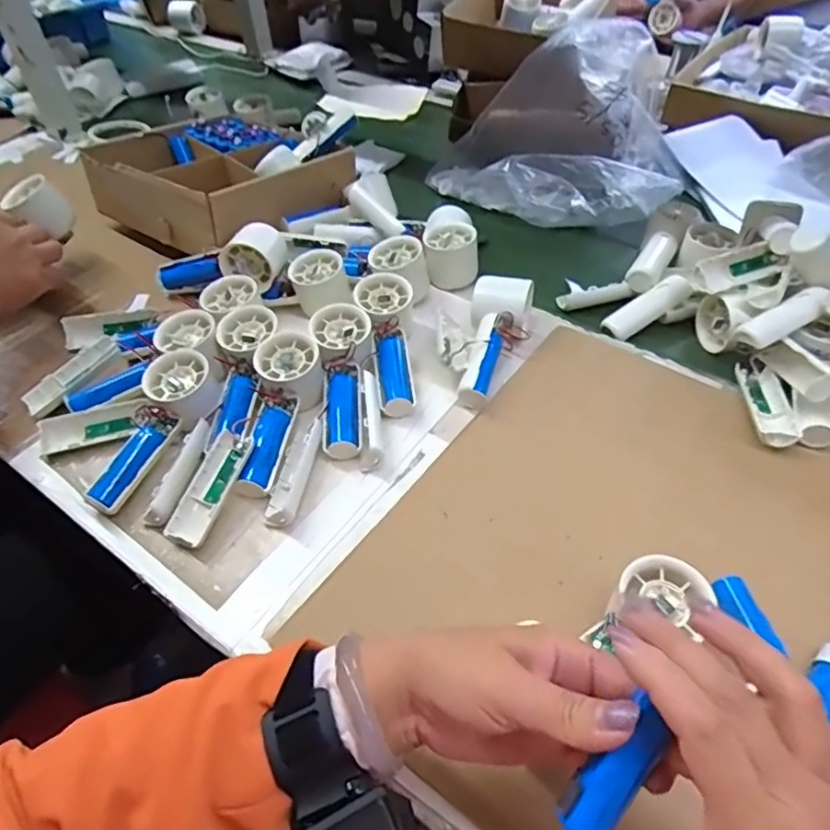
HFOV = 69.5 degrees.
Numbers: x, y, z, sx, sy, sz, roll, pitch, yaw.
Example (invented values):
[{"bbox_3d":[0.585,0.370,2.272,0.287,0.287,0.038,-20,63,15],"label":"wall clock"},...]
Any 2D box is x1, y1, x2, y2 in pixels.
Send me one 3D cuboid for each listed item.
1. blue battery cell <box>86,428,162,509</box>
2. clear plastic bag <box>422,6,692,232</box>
[{"bbox_3d":[-0.241,0.043,0.501,0.023,0.024,0.071,16,51,17],"label":"blue battery cell"},{"bbox_3d":[0.211,-0.359,0.758,0.300,0.161,0.227,-21,51,-16],"label":"clear plastic bag"}]

